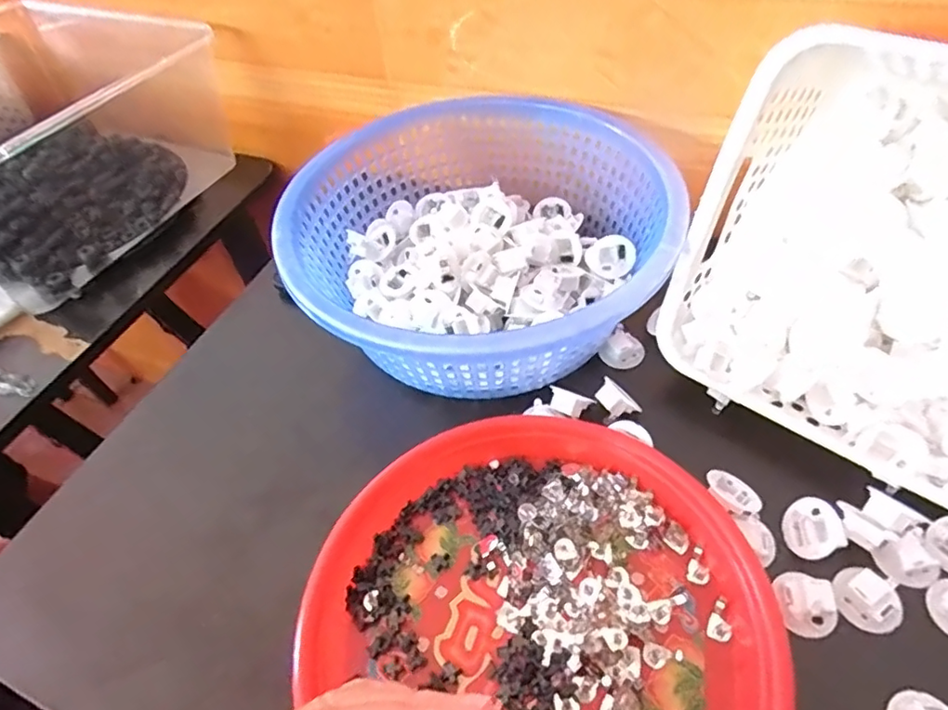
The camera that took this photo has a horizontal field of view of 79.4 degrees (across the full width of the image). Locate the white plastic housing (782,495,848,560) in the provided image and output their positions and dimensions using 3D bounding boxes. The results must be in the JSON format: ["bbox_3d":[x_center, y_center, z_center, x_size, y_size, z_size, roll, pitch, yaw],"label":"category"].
[{"bbox_3d":[0.197,0.101,0.329,0.019,0.031,0.033,23,39,-33],"label":"white plastic housing"}]

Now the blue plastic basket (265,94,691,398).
[{"bbox_3d":[0.008,-0.083,0.438,0.268,0.101,0.271,-3,51,4],"label":"blue plastic basket"}]

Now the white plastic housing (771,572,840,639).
[{"bbox_3d":[0.177,0.133,0.305,0.034,0.019,0.028,20,56,21],"label":"white plastic housing"}]

